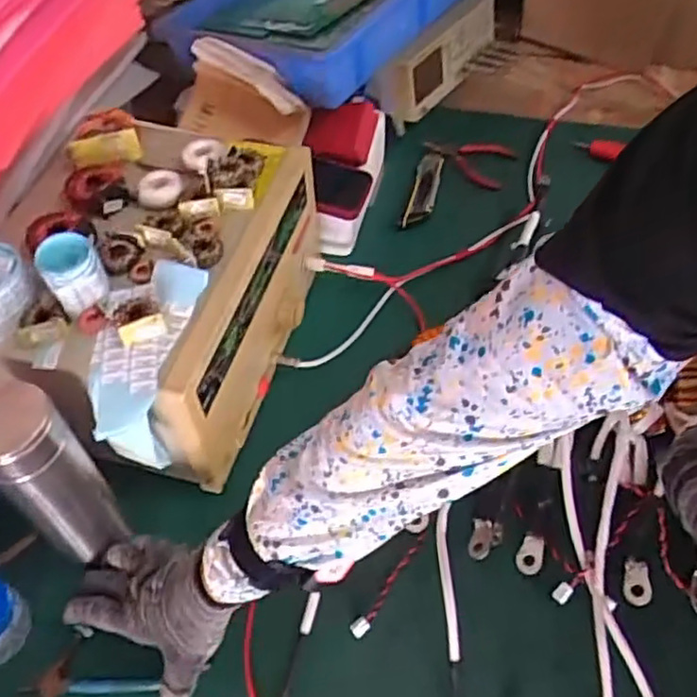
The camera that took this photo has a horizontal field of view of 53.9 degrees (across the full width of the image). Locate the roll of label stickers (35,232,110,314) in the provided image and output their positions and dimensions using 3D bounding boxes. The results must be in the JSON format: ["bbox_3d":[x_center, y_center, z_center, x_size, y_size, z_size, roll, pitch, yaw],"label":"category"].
[{"bbox_3d":[-0.220,-0.061,0.553,0.046,0.045,0.047,-29,56,-19],"label":"roll of label stickers"}]

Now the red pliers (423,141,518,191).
[{"bbox_3d":[0.159,-0.255,0.910,0.112,0.020,0.069,21,56,18],"label":"red pliers"}]

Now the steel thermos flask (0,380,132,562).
[{"bbox_3d":[-0.225,0.099,0.521,0.062,0.177,0.055,-34,58,-22],"label":"steel thermos flask"}]

